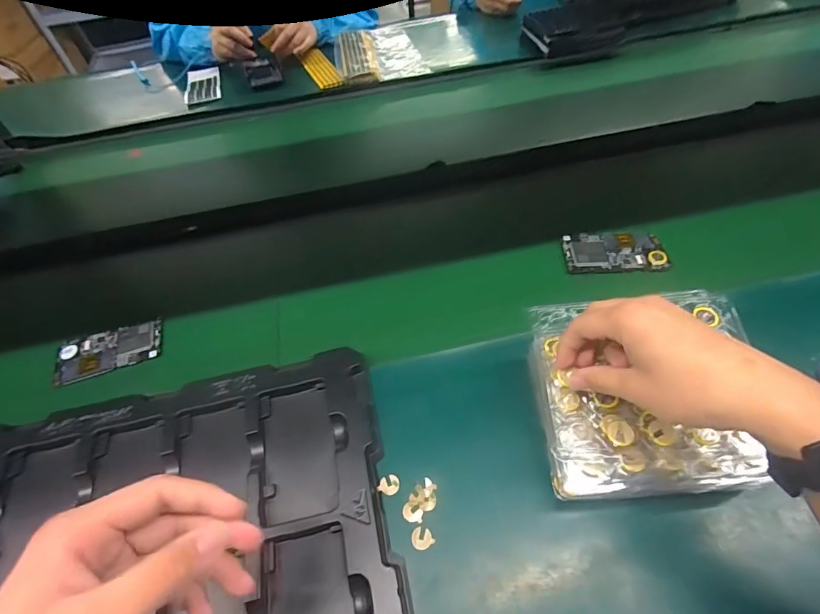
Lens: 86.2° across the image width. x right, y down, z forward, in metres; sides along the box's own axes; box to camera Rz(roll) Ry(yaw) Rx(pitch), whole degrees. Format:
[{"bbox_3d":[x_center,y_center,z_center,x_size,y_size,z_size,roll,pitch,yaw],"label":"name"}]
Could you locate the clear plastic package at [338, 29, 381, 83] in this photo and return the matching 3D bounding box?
[{"bbox_3d":[-0.115,-0.559,0.966,0.076,0.022,0.242,-10,51,-2],"label":"clear plastic package"}]

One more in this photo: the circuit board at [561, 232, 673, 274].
[{"bbox_3d":[0.266,-0.075,0.570,0.124,0.021,0.067,2,52,7],"label":"circuit board"}]

